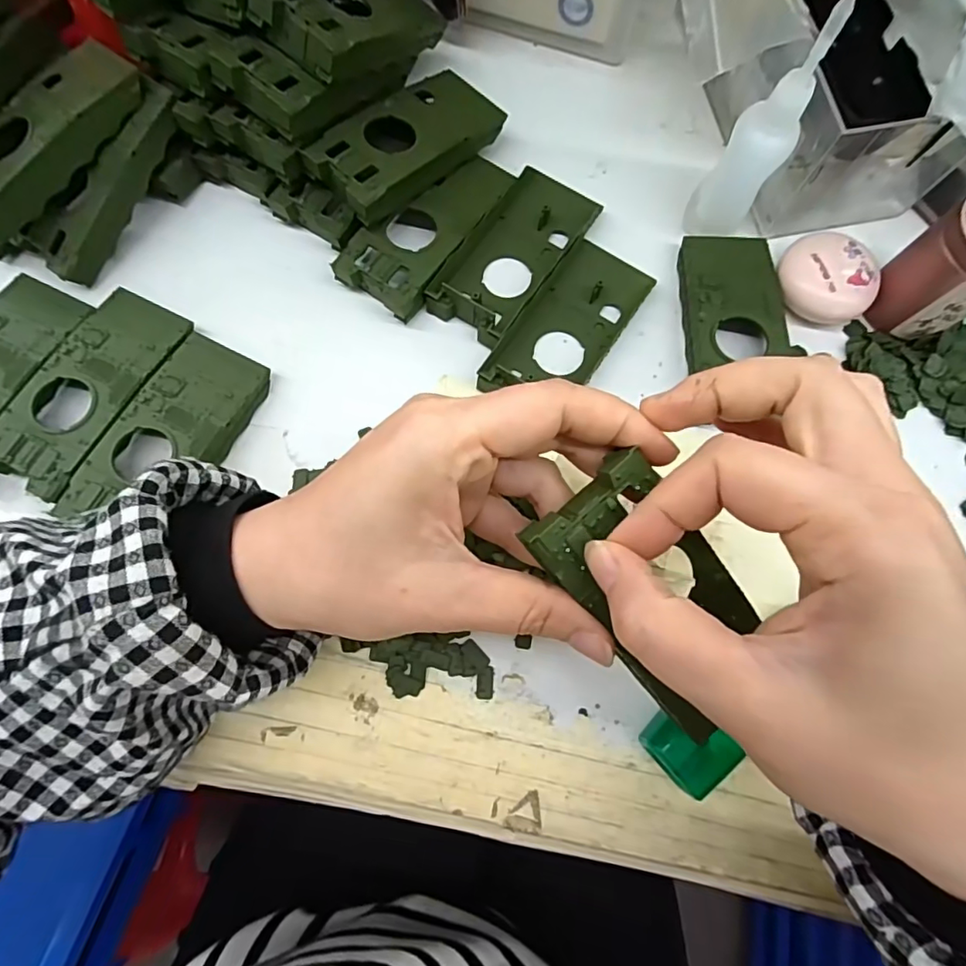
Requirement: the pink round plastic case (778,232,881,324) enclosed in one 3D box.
[{"bbox_3d":[0.178,-0.105,0.283,0.048,0.019,0.039,39,79,8],"label":"pink round plastic case"}]

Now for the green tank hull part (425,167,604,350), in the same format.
[{"bbox_3d":[0.017,-0.120,0.288,0.047,0.016,0.103,34,78,7],"label":"green tank hull part"}]

